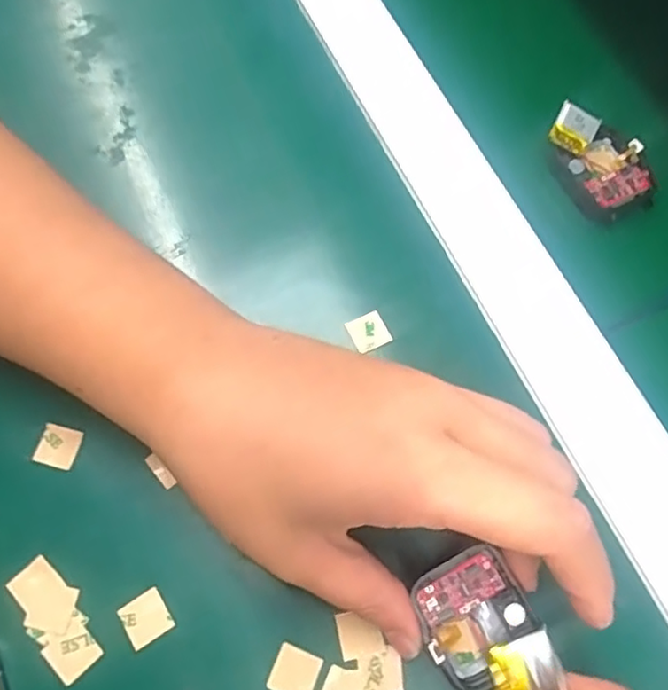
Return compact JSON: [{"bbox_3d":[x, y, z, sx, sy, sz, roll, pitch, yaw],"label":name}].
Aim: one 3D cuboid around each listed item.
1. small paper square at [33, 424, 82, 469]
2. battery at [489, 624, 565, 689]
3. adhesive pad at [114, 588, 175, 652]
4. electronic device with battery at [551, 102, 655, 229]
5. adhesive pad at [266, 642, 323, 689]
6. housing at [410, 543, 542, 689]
[{"bbox_3d":[-0.106,0.039,0.240,0.015,0.004,0.015,14,69,3],"label":"small paper square"},{"bbox_3d":[0.063,0.107,0.205,0.023,0.004,0.019,-20,71,-10],"label":"battery"},{"bbox_3d":[-0.066,0.096,0.219,0.016,0.004,0.016,-30,73,-13],"label":"adhesive pad"},{"bbox_3d":[0.124,-0.085,0.290,0.037,0.018,0.054,-24,72,-11],"label":"electronic device with battery"},{"bbox_3d":[-0.013,0.112,0.213,0.015,0.004,0.015,20,69,5],"label":"adhesive pad"},{"bbox_3d":[0.048,0.094,0.215,0.036,0.013,0.041,-28,73,-13],"label":"housing"}]

